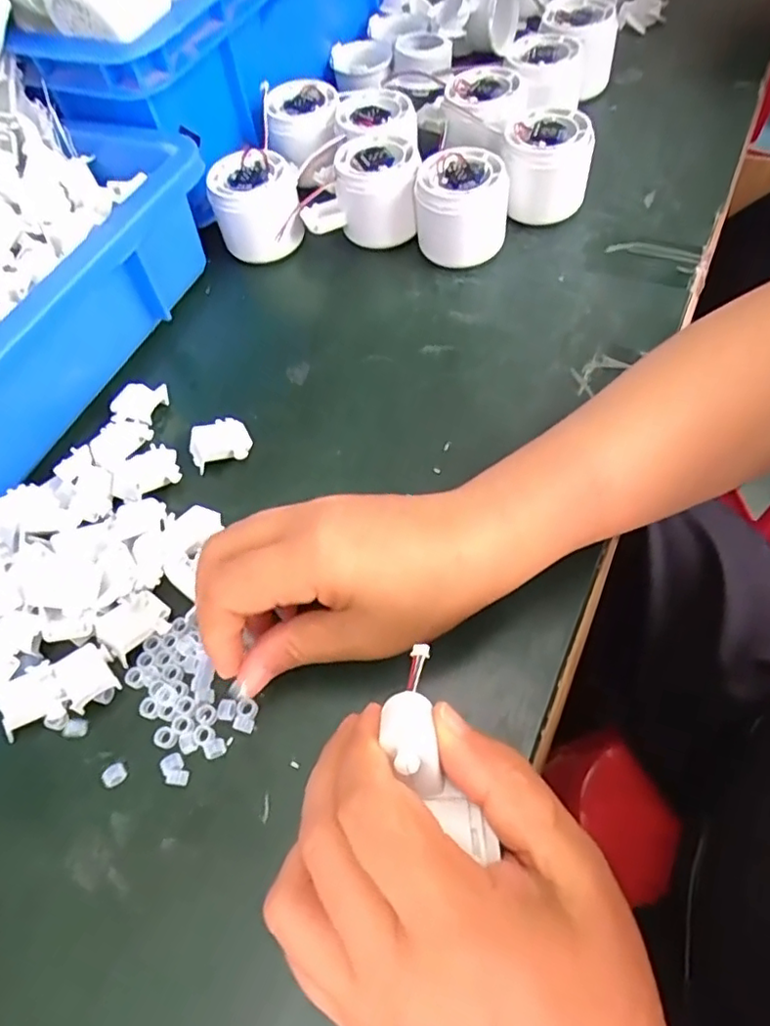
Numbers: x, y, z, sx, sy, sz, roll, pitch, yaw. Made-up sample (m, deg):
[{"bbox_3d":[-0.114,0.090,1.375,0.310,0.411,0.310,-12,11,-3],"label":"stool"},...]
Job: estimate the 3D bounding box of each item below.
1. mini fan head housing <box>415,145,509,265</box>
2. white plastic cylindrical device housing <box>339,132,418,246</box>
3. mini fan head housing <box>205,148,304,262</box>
[{"bbox_3d":[0.050,-0.194,0.391,0.057,0.053,0.056,-1,60,5],"label":"mini fan head housing"},{"bbox_3d":[-0.015,-0.216,0.414,0.078,0.055,0.063,0,60,6],"label":"white plastic cylindrical device housing"},{"bbox_3d":[-0.086,-0.211,0.414,0.058,0.047,0.057,-7,59,2],"label":"mini fan head housing"}]

